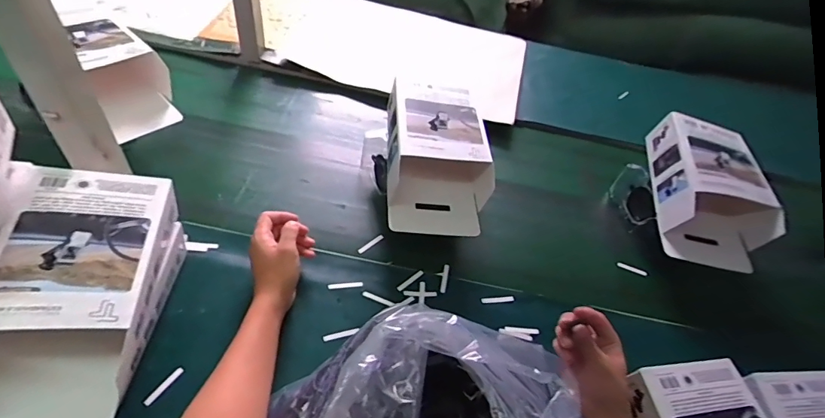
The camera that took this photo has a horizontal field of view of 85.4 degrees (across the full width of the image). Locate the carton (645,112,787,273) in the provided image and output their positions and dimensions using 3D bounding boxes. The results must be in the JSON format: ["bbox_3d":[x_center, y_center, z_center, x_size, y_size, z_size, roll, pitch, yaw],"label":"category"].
[{"bbox_3d":[0.463,-0.032,0.693,0.143,0.082,0.237,11,51,9],"label":"carton"}]

